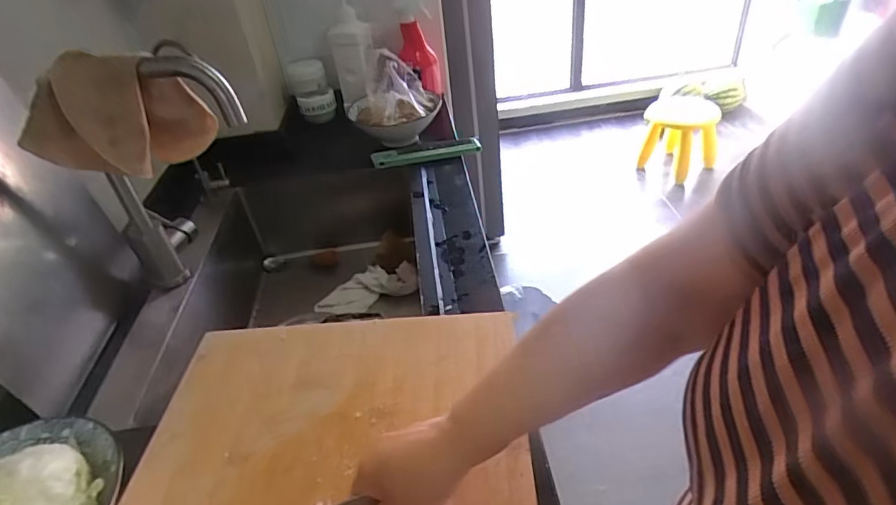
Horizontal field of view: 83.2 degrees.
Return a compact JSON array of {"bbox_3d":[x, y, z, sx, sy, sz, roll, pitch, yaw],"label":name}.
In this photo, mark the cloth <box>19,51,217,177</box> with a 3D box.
[{"bbox_3d":[-0.371,-0.152,0.577,0.186,0.140,0.073,-29,43,-25],"label":"cloth"}]

